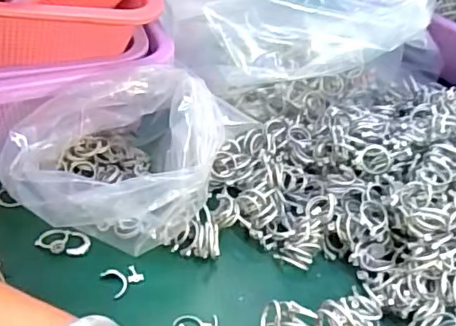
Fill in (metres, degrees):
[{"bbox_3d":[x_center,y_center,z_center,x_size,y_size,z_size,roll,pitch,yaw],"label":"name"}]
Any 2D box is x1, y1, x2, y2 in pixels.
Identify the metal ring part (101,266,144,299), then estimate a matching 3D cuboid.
[{"bbox_3d":[-0.074,0.080,0.405,0.024,0.004,0.021,-22,48,-28],"label":"metal ring part"}]

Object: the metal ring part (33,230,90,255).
[{"bbox_3d":[-0.122,0.058,0.423,0.039,0.007,0.017,4,41,-2],"label":"metal ring part"}]

